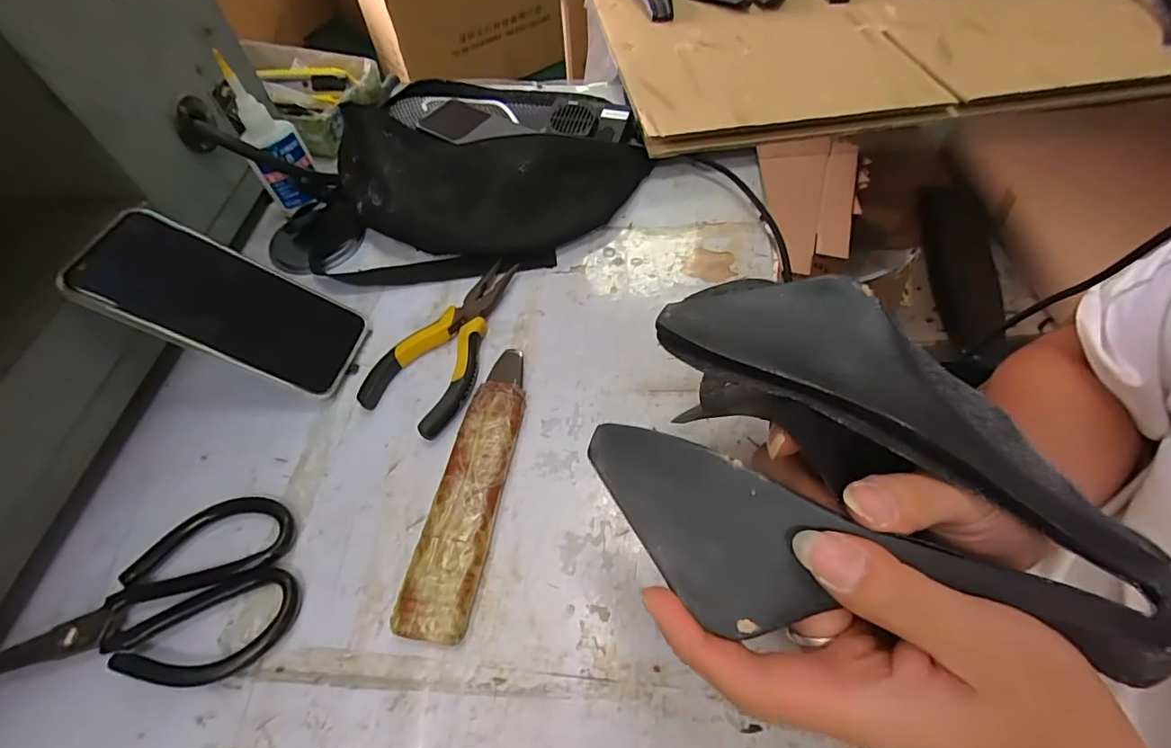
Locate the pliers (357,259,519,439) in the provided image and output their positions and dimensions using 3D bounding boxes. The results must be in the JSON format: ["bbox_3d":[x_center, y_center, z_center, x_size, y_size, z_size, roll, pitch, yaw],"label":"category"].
[{"bbox_3d":[-0.094,-0.027,0.389,0.068,0.017,0.152,23,61,18],"label":"pliers"}]

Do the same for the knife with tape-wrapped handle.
[{"bbox_3d":[-0.068,0.065,0.328,0.038,0.018,0.185,6,57,9],"label":"knife with tape-wrapped handle"}]

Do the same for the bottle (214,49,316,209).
[{"bbox_3d":[-0.261,-0.196,0.433,0.027,0.115,0.043,25,62,20],"label":"bottle"}]

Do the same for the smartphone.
[{"bbox_3d":[-0.241,-0.047,0.355,0.162,0.016,0.079,27,55,-22],"label":"smartphone"}]

